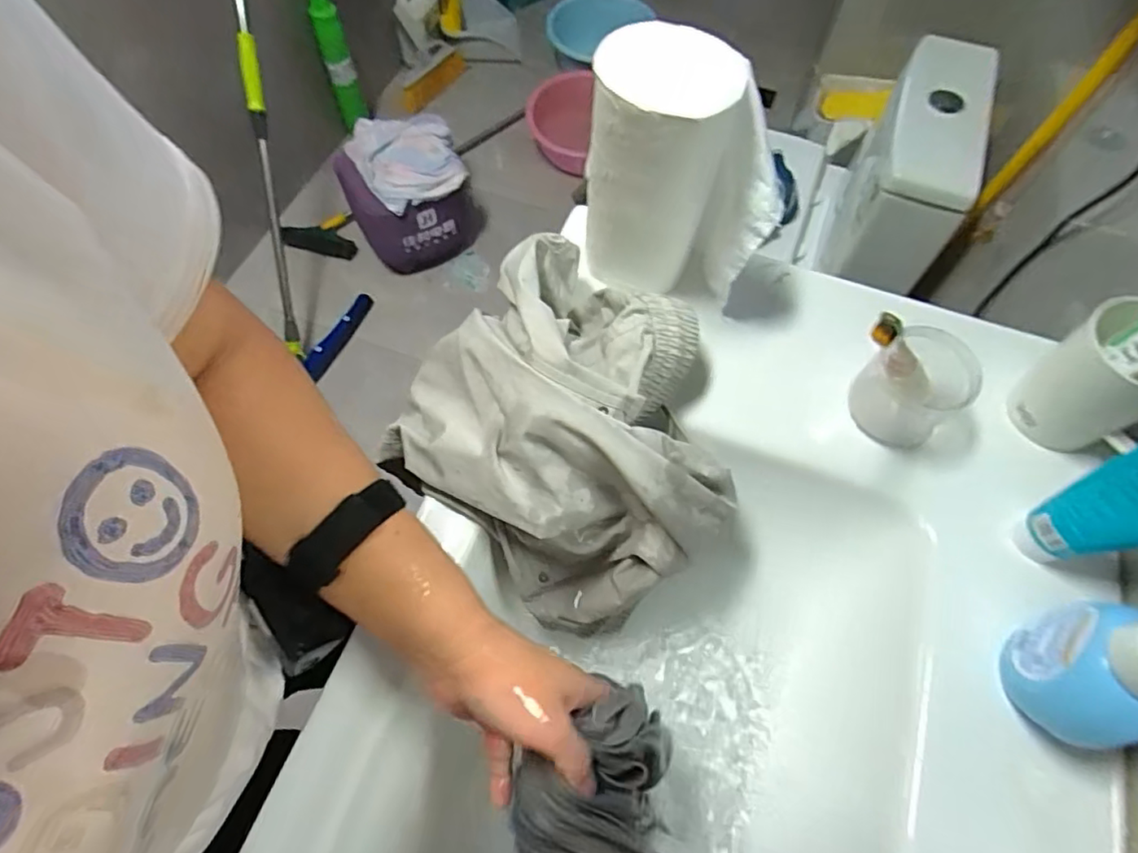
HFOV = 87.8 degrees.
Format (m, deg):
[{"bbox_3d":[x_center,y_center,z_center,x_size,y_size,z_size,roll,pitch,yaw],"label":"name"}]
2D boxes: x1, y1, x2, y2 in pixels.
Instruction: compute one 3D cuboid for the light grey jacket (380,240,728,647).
[{"bbox_3d":[0.006,-0.009,0.468,0.229,0.161,0.267,-42,71,-17],"label":"light grey jacket"}]

